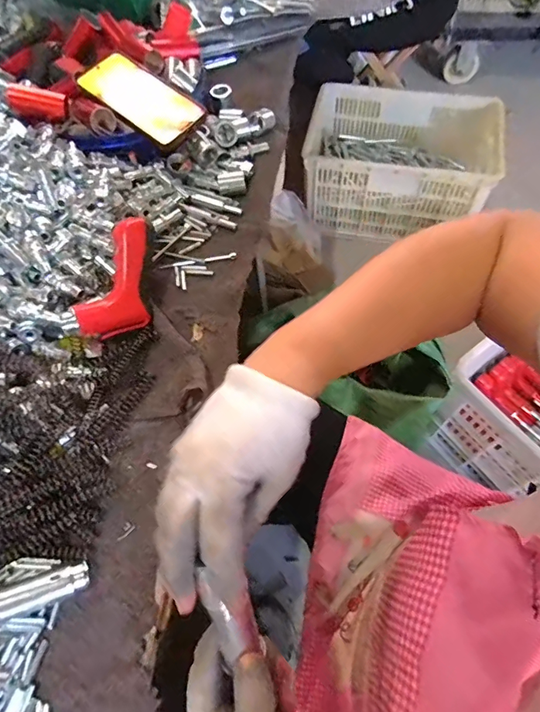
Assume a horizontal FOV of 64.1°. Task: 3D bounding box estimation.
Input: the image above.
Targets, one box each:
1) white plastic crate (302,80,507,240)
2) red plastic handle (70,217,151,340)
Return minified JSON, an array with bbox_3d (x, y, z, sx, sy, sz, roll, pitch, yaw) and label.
[{"bbox_3d":[0.338,-0.522,1.183,0.485,0.229,0.322,12,63,8],"label":"white plastic crate"},{"bbox_3d":[-0.147,-0.080,0.435,0.055,0.042,0.127,10,79,7],"label":"red plastic handle"}]

